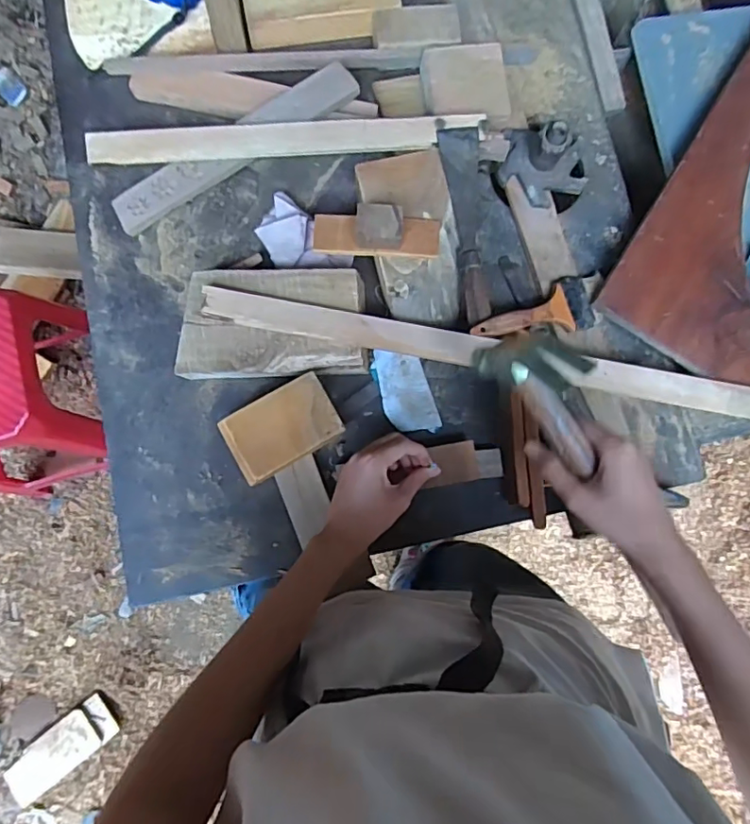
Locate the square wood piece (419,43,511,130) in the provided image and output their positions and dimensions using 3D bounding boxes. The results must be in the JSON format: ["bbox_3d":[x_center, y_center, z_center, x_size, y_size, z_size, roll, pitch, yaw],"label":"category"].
[{"bbox_3d":[0.104,-0.375,0.622,0.090,0.022,0.100,-7,81,0],"label":"square wood piece"}]

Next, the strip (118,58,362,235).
[{"bbox_3d":[-0.158,-0.297,0.608,0.299,0.019,0.045,-32,99,1],"label":"strip"}]

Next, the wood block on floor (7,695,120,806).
[{"bbox_3d":[-0.710,0.765,1.216,0.257,0.021,0.098,-39,82,-5],"label":"wood block on floor"}]

